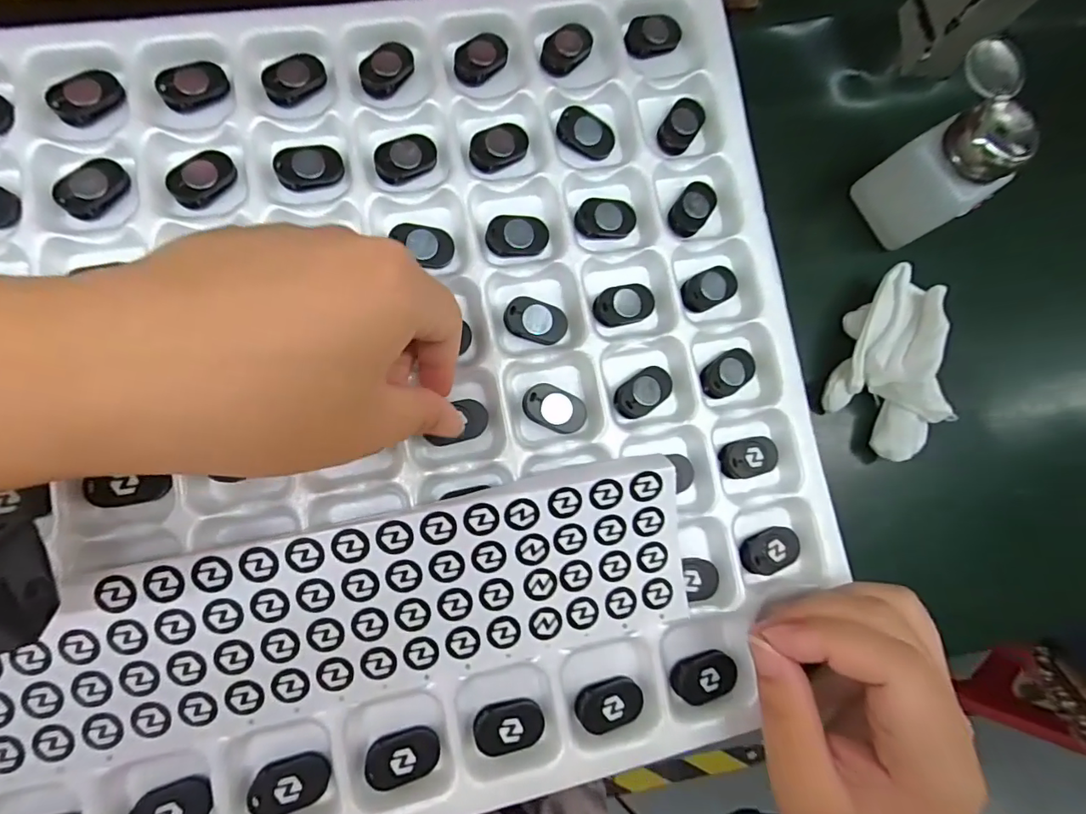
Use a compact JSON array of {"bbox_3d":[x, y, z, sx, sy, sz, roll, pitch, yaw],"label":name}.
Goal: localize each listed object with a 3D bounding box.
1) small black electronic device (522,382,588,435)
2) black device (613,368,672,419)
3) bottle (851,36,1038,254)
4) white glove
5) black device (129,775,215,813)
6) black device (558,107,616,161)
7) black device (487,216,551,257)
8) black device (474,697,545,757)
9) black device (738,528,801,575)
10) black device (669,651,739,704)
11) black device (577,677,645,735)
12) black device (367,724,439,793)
[{"bbox_3d":[0.005,0.001,0.230,0.029,0.005,0.018,25,81,-4],"label":"small black electronic device"},{"bbox_3d":[0.047,-0.007,0.237,0.029,0.005,0.016,-37,89,-10],"label":"black device"},{"bbox_3d":[0.224,-0.141,0.285,0.051,0.084,0.066,-35,89,-10],"label":"bottle"},{"bbox_3d":[0.207,-0.027,0.300,0.058,0.027,0.103,20,81,-5],"label":"white glove"},{"bbox_3d":[-0.142,0.154,0.196,0.029,0.007,0.019,-16,85,-9],"label":"black device"},{"bbox_3d":[0.021,-0.132,0.249,0.029,0.008,0.017,30,80,-3],"label":"black device"},{"bbox_3d":[-0.011,-0.079,0.237,0.028,0.004,0.018,0,83,-7],"label":"black device"},{"bbox_3d":[-0.014,0.133,0.214,0.028,0.008,0.017,-8,84,-8],"label":"black device"},{"bbox_3d":[0.106,0.065,0.236,0.030,0.007,0.018,-14,85,-9],"label":"black device"},{"bbox_3d":[0.071,0.119,0.226,0.030,0.008,0.018,-15,85,-9],"label":"black device"},{"bbox_3d":[0.029,0.127,0.220,0.029,0.007,0.017,-18,86,-9],"label":"black device"},{"bbox_3d":[-0.056,0.143,0.209,0.028,0.009,0.018,-11,85,-9],"label":"black device"}]

